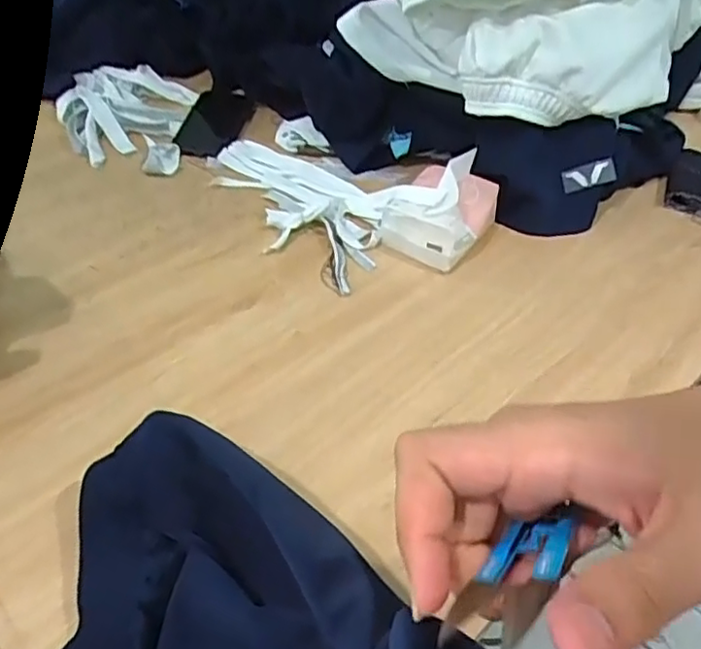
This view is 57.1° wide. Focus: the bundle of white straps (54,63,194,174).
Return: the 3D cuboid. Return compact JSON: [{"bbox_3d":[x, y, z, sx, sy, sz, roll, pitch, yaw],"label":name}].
[{"bbox_3d":[-0.311,-0.284,0.874,0.176,0.034,0.240,1,45,-3],"label":"bundle of white straps"}]

